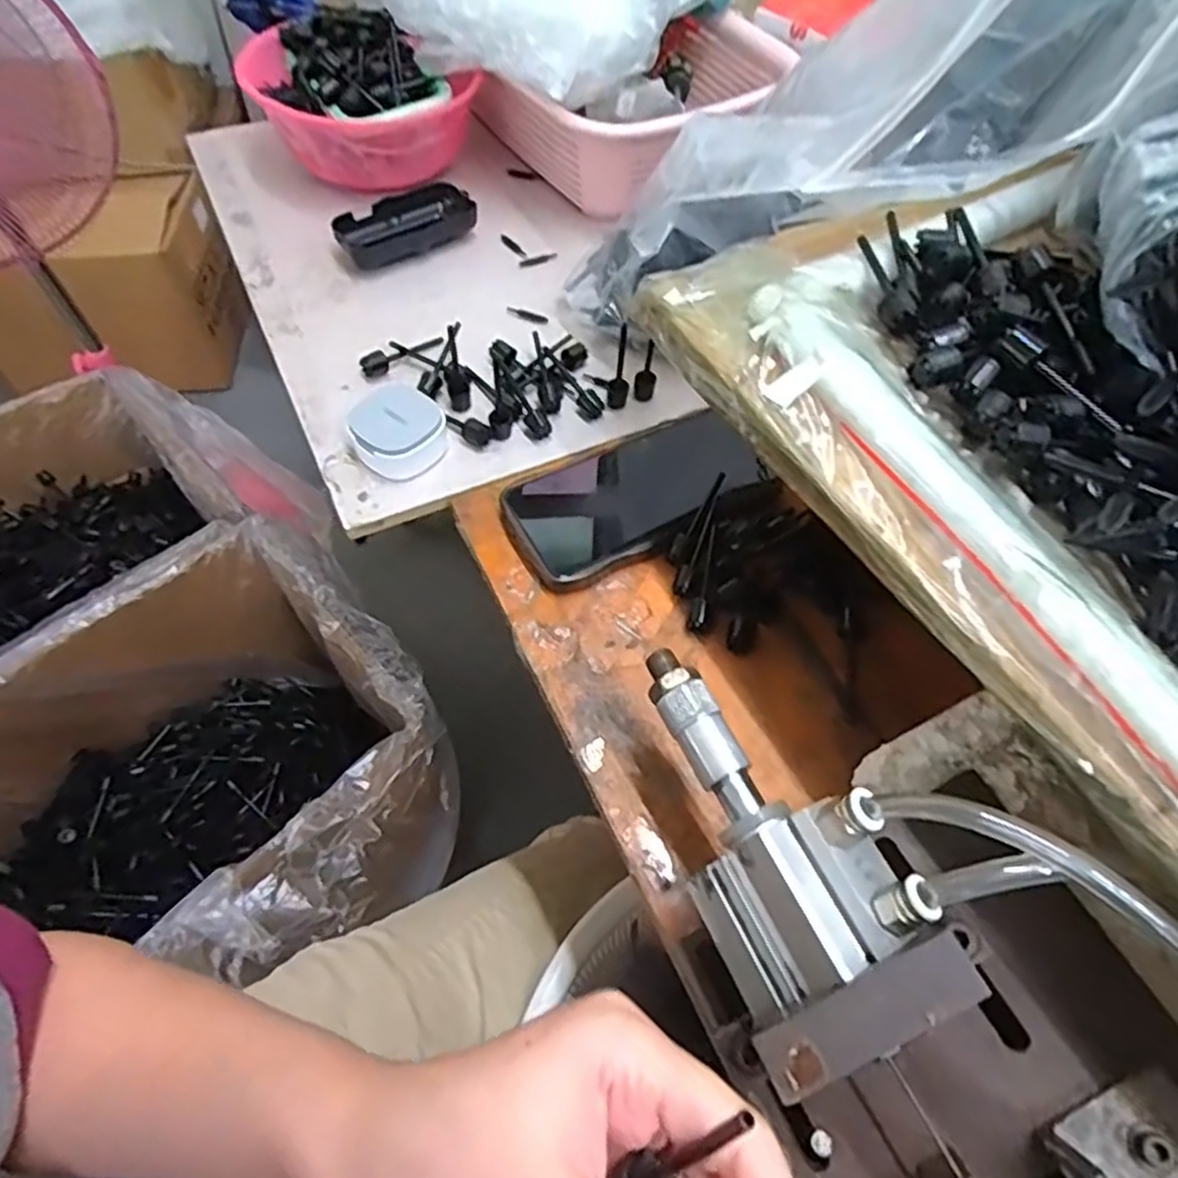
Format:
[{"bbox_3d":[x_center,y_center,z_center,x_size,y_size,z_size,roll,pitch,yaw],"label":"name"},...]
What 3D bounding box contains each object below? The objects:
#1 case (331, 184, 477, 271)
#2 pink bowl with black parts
[{"bbox_3d":[-0.148,-0.291,0.563,0.107,0.025,0.048,-31,65,-20],"label":"case"},{"bbox_3d":[-0.187,-0.401,0.584,0.170,0.092,0.147,-20,61,-15],"label":"pink bowl with black parts"}]

